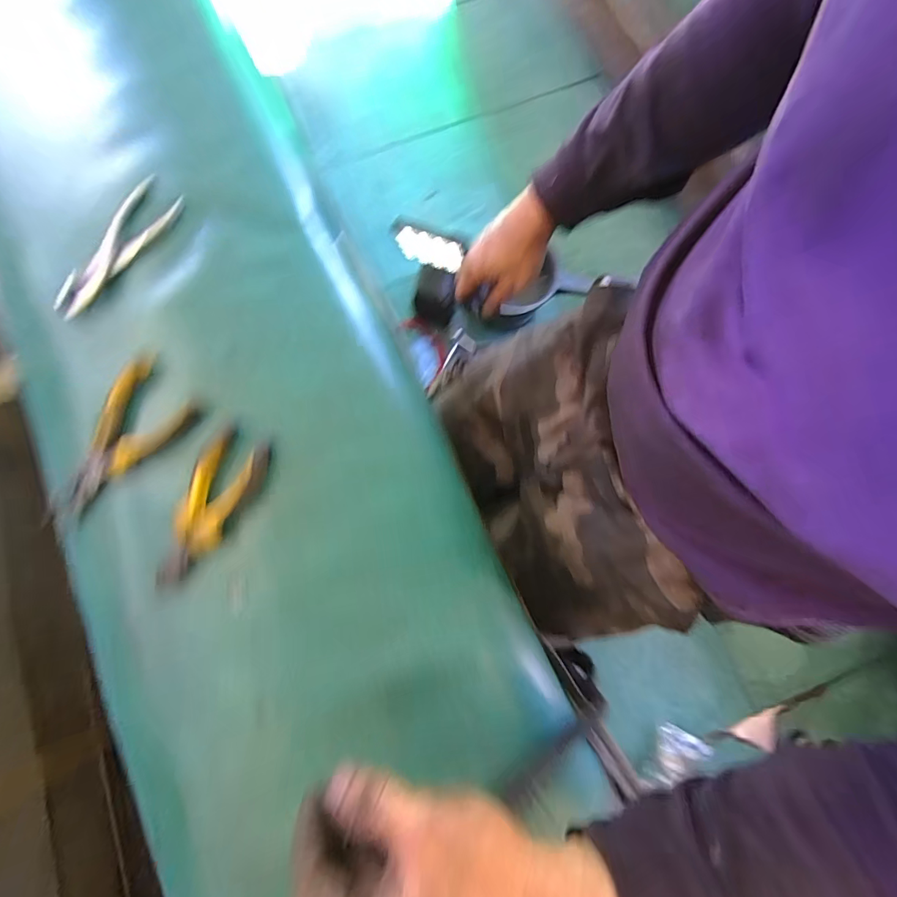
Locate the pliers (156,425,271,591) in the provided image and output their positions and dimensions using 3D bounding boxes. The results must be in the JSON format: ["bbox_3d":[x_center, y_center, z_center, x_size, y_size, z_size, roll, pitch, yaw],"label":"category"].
[{"bbox_3d":[-0.213,0.051,0.372,0.054,0.013,0.139,27,79,5],"label":"pliers"}]

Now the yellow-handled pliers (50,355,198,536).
[{"bbox_3d":[-0.311,-0.003,0.385,0.159,0.021,0.077,-44,82,-9],"label":"yellow-handled pliers"}]

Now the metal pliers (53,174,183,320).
[{"bbox_3d":[-0.332,-0.199,0.423,0.050,0.012,0.158,31,79,6],"label":"metal pliers"}]

